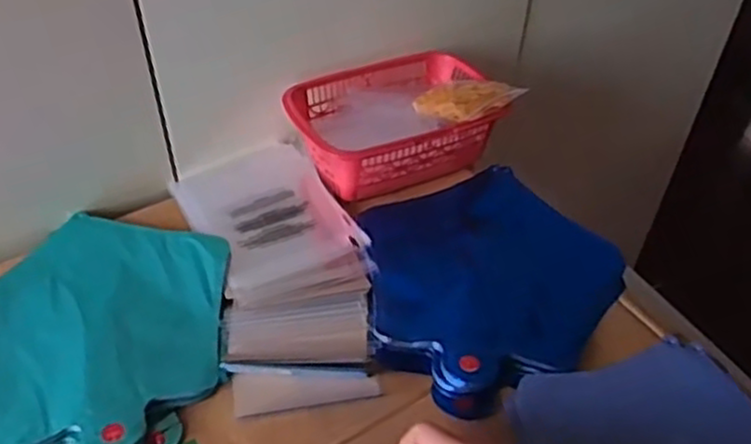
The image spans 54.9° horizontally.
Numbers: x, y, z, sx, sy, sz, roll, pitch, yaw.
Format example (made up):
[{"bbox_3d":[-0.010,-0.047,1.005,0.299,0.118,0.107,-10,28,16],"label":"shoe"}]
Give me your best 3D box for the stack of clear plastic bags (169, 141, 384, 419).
[{"bbox_3d":[-0.088,0.035,0.677,0.147,0.026,0.323,-14,48,-16],"label":"stack of clear plastic bags"}]

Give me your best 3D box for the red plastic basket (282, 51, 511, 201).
[{"bbox_3d":[0.017,-0.112,0.764,0.222,0.069,0.154,-18,49,-20],"label":"red plastic basket"}]

